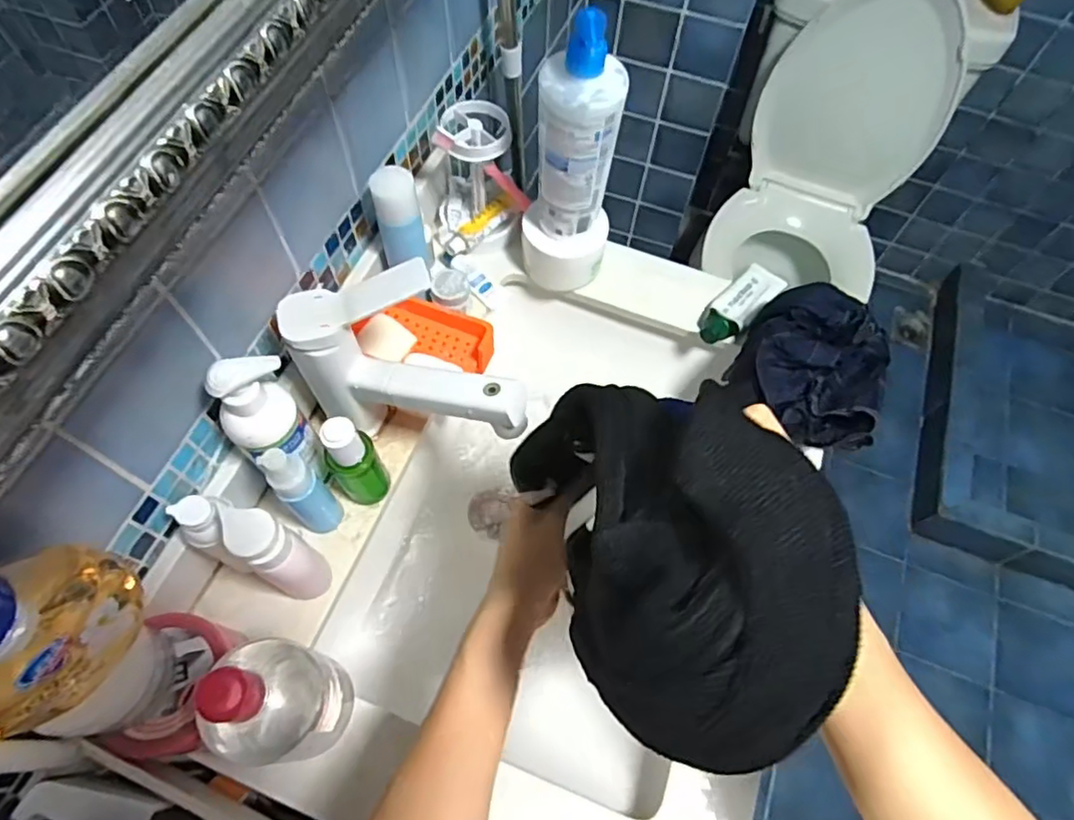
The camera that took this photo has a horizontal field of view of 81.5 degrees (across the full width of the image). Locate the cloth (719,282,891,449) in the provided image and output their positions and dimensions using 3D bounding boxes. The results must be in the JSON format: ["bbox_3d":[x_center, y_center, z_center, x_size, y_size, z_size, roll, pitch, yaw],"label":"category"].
[{"bbox_3d":[0.265,-0.043,0.582,0.139,0.075,0.156,27,66,11],"label":"cloth"}]

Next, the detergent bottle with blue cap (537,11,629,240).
[{"bbox_3d":[0.035,-0.237,0.540,0.066,0.194,0.050,5,63,0],"label":"detergent bottle with blue cap"}]

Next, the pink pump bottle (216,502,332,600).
[{"bbox_3d":[-0.184,0.107,0.450,0.035,0.150,0.036,-10,64,-7],"label":"pink pump bottle"}]

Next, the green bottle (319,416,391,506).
[{"bbox_3d":[-0.147,0.044,0.507,0.038,0.112,0.031,-30,68,-16],"label":"green bottle"}]

